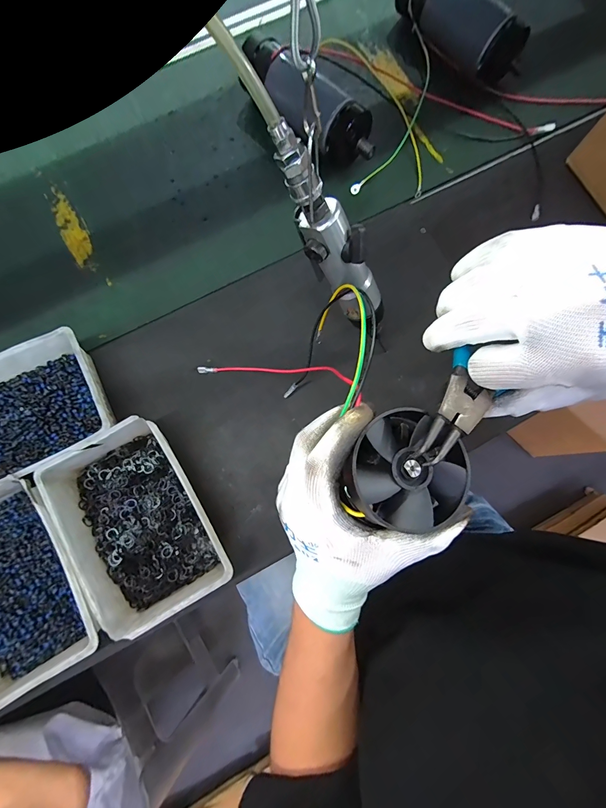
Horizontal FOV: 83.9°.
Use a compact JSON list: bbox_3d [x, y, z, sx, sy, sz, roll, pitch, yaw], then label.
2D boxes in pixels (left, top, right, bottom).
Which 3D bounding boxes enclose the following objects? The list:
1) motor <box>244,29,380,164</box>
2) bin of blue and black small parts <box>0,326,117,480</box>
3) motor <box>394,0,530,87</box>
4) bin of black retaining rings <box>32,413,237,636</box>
[{"bbox_3d":[0.003,-0.425,0.483,0.234,0.083,0.071,41,80,8],"label":"motor"},{"bbox_3d":[-0.338,0.016,0.404,0.204,0.054,0.143,-26,77,-5],"label":"bin of blue and black small parts"},{"bbox_3d":[0.238,-0.592,0.522,0.061,0.075,0.225,-41,81,-9],"label":"motor"},{"bbox_3d":[-0.182,0.131,0.374,0.142,0.053,0.199,-30,77,-6],"label":"bin of black retaining rings"}]

